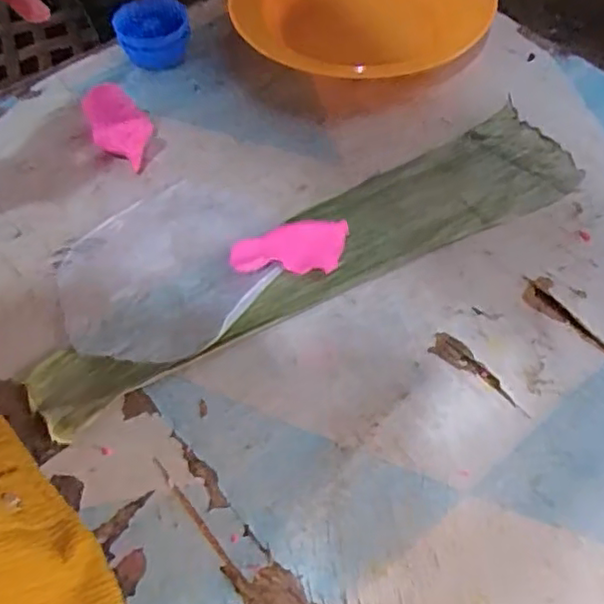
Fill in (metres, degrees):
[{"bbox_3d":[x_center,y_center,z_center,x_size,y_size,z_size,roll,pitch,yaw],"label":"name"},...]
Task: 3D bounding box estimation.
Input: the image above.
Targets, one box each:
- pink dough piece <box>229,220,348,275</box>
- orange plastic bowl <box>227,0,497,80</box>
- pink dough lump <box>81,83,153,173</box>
[{"bbox_3d":[-0.008,-0.035,0.432,0.078,0.017,0.037,-6,56,-2],"label":"pink dough piece"},{"bbox_3d":[0.052,-0.260,0.568,0.215,0.053,0.196,-1,56,1],"label":"orange plastic bowl"},{"bbox_3d":[-0.140,-0.132,0.484,0.039,0.038,0.080,-28,60,-16],"label":"pink dough lump"}]

